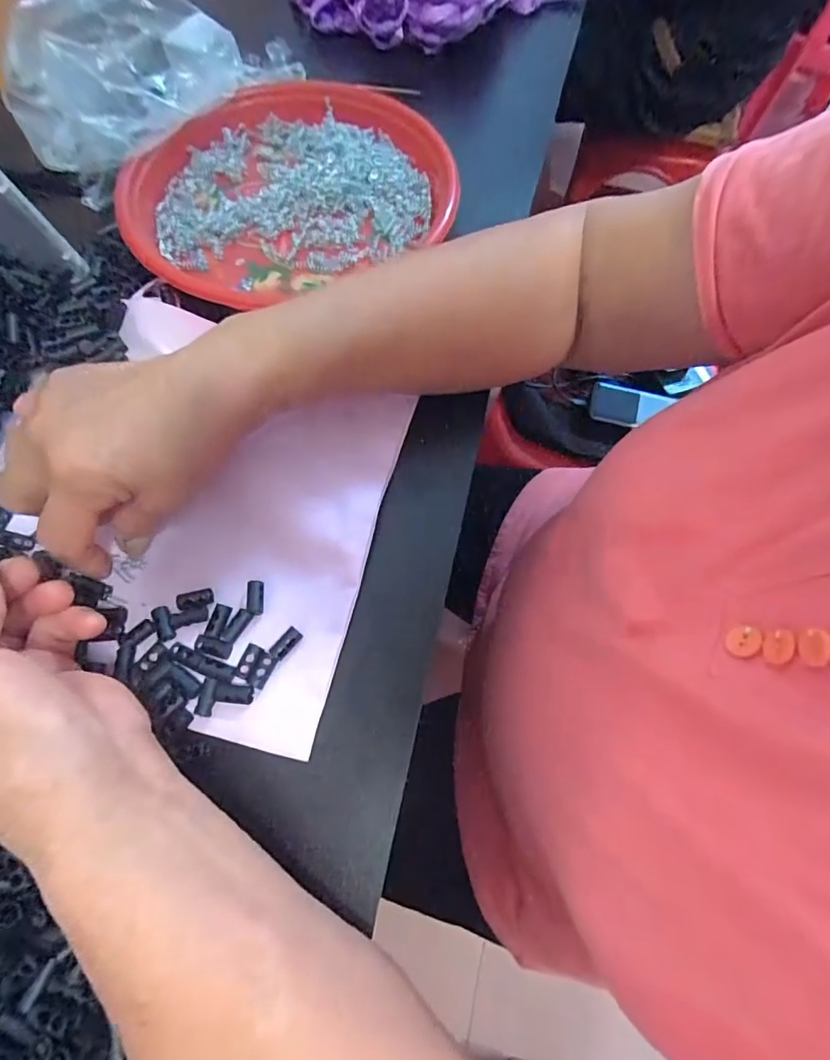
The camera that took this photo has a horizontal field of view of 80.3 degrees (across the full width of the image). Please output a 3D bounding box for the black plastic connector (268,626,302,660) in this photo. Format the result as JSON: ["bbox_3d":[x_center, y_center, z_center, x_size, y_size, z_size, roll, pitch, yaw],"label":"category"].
[{"bbox_3d":[-0.070,0.061,0.267,0.009,0.005,0.017,34,74,11],"label":"black plastic connector"}]

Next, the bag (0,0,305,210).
[{"bbox_3d":[-0.205,-0.353,0.368,0.096,0.081,0.201,36,74,12],"label":"bag"}]

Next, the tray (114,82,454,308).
[{"bbox_3d":[-0.099,-0.270,0.370,0.240,0.024,0.204,-32,73,-11],"label":"tray"}]

